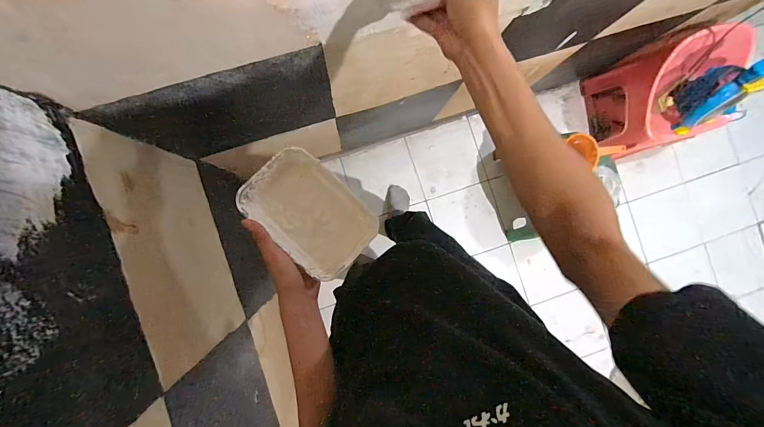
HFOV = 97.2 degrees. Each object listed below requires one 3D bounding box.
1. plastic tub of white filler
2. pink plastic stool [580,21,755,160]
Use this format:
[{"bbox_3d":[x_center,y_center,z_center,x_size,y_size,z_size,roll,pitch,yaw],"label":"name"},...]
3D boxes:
[{"bbox_3d":[-0.101,0.002,0.480,0.127,0.049,0.175,-45,92,-4],"label":"plastic tub of white filler"},{"bbox_3d":[1.076,-0.441,1.271,0.345,0.418,0.353,-17,90,-4],"label":"pink plastic stool"}]

